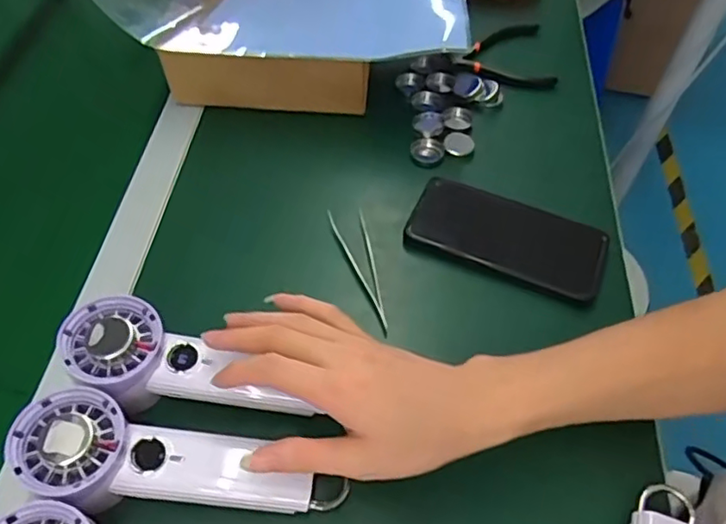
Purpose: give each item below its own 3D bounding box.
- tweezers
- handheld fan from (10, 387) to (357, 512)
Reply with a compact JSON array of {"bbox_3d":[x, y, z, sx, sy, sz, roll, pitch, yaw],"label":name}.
[{"bbox_3d":[-0.003,0.002,0.472,0.029,0.012,0.117,-11,55,-6],"label":"tweezers"},{"bbox_3d":[-0.109,0.127,0.358,0.194,0.035,0.060,15,55,-7],"label":"handheld fan"}]

